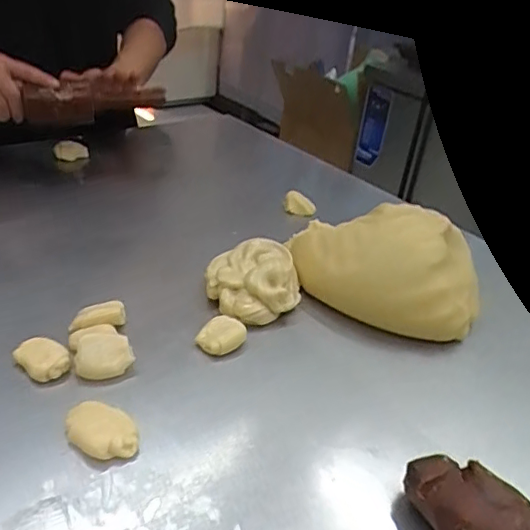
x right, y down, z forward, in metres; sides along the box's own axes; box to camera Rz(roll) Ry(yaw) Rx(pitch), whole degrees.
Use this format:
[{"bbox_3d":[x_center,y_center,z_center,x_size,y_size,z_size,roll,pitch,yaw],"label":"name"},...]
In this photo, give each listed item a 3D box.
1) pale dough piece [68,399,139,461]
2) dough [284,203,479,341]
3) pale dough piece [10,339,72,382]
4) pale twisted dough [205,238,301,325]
[{"bbox_3d":[-0.119,0.122,0.406,0.054,0.013,0.039,16,32,13],"label":"pale dough piece"},{"bbox_3d":[0.127,0.003,0.591,0.197,0.086,0.137,7,31,0],"label":"dough"},{"bbox_3d":[-0.186,0.077,0.464,0.044,0.015,0.034,31,39,34],"label":"pale dough piece"},{"bbox_3d":[-0.012,0.015,0.577,0.097,0.043,0.101,6,31,-3],"label":"pale twisted dough"}]

